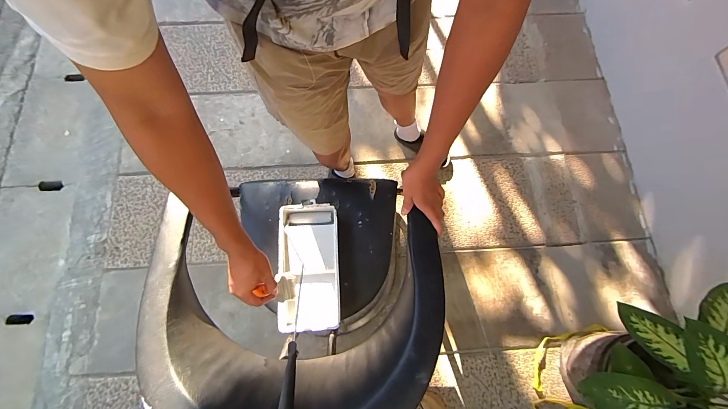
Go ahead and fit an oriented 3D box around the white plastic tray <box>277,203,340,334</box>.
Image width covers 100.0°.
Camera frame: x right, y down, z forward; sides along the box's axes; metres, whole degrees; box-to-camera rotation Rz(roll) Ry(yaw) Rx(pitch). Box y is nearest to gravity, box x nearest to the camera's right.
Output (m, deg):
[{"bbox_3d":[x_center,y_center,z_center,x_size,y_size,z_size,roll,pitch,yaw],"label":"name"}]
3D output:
[{"bbox_3d":[-0.148,0.166,0.836,0.158,0.051,0.330,-3,76,0],"label":"white plastic tray"}]

